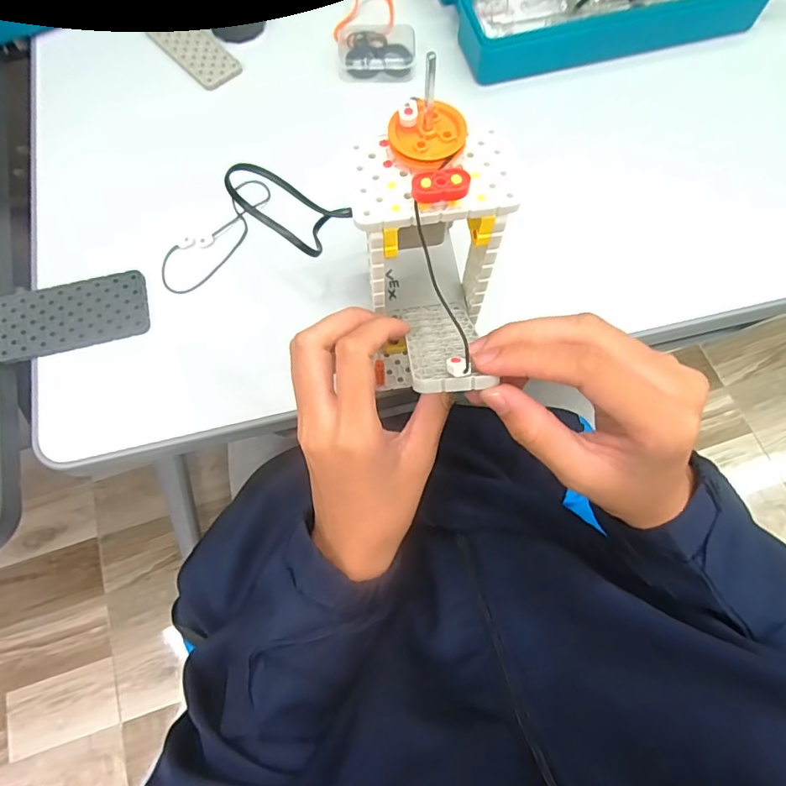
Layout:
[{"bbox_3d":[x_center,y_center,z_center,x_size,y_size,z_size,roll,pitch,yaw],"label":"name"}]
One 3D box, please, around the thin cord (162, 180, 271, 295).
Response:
[{"bbox_3d":[-0.130,-0.118,0.385,0.036,0.009,0.109,33,73,12],"label":"thin cord"}]

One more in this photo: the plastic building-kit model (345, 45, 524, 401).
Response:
[{"bbox_3d":[0.020,-0.050,0.255,0.064,0.107,0.116,-7,69,-2],"label":"plastic building-kit model"}]

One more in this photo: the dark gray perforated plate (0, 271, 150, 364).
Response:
[{"bbox_3d":[-0.224,-0.054,0.357,0.099,0.004,0.052,-11,69,-4],"label":"dark gray perforated plate"}]

